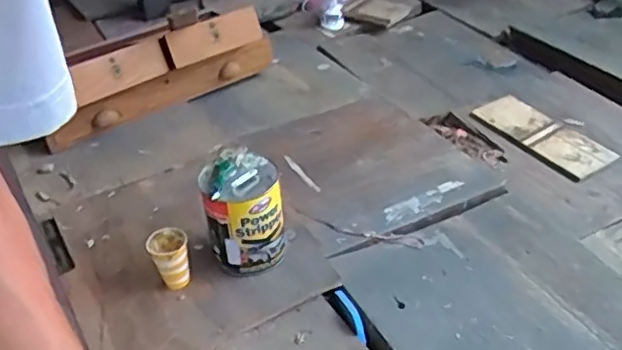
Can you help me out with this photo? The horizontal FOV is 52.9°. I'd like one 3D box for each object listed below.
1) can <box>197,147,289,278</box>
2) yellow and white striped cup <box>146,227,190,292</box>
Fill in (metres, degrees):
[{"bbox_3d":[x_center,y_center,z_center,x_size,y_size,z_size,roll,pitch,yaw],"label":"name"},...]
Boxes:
[{"bbox_3d":[-0.139,0.091,1.326,0.168,0.239,0.161,2,37,-1],"label":"can"},{"bbox_3d":[-0.296,0.176,1.302,0.076,0.114,0.077,-2,36,2],"label":"yellow and white striped cup"}]

